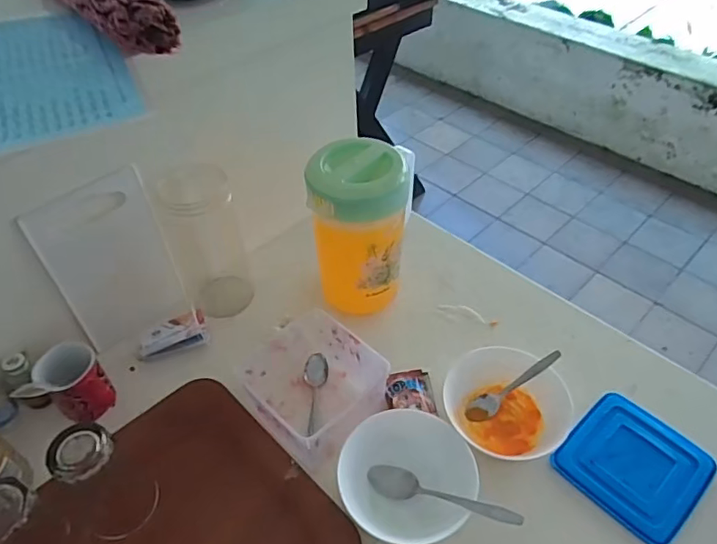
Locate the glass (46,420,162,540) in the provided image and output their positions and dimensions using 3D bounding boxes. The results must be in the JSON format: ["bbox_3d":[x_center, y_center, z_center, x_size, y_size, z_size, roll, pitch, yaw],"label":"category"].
[{"bbox_3d":[-0.262,0.208,0.556,0.071,0.114,0.075,30,55,27],"label":"glass"}]

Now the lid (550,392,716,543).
[{"bbox_3d":[0.308,0.216,0.621,0.134,0.012,0.134,-35,55,-27],"label":"lid"}]

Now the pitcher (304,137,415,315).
[{"bbox_3d":[0.004,-0.054,0.744,0.116,0.229,0.114,3,47,6],"label":"pitcher"}]

